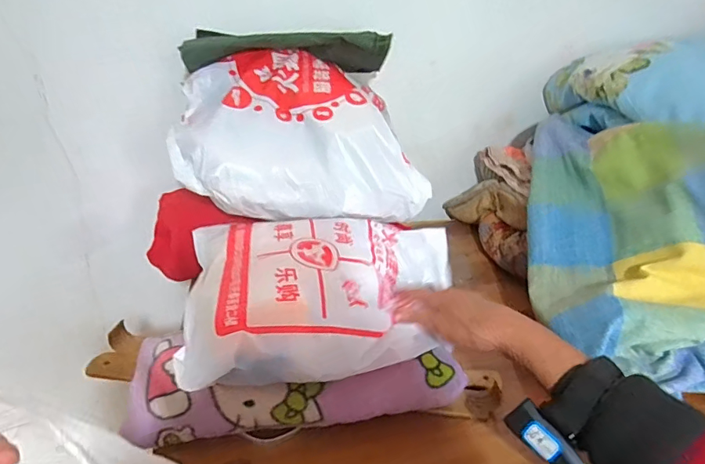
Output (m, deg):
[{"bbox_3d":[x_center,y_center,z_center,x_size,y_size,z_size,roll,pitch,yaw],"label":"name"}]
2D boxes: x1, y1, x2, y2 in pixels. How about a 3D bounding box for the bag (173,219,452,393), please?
[{"bbox_3d":[-0.027,0.049,0.480,0.274,0.085,0.222,-7,28,-10],"label":"bag"}]

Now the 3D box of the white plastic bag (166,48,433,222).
[{"bbox_3d":[-0.068,-0.128,0.602,0.309,0.171,0.203,-7,28,-10],"label":"white plastic bag"}]

